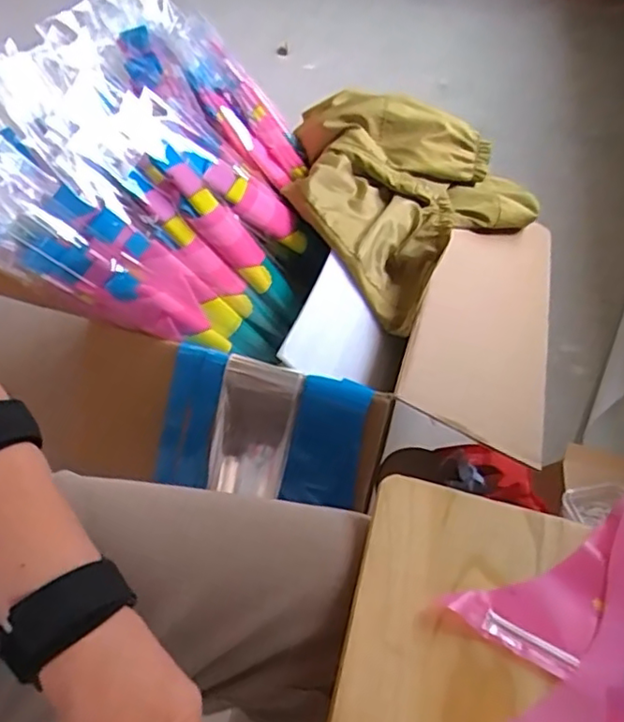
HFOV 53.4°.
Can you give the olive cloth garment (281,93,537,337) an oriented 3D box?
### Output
[{"bbox_3d":[0.116,-0.286,0.989,0.359,0.093,0.399,-41,78,-21],"label":"olive cloth garment"}]

